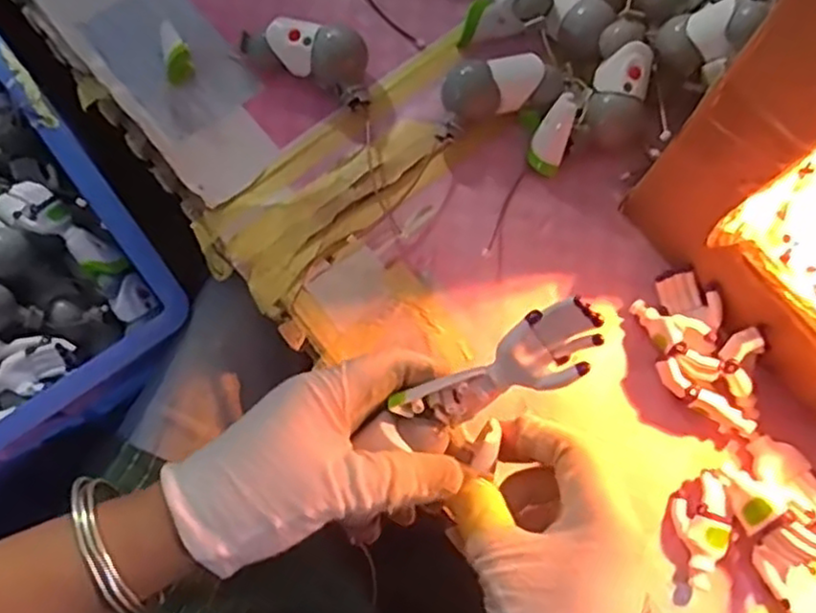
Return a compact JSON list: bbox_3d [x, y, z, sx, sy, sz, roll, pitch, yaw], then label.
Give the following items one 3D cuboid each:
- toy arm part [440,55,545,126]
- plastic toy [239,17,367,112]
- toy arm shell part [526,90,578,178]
[{"bbox_3d":[0.051,-0.131,0.429,0.056,0.034,0.030,-12,75,-5],"label":"toy arm part"},{"bbox_3d":[-0.058,-0.156,0.435,0.085,0.034,0.035,28,75,6],"label":"plastic toy"},{"bbox_3d":[0.087,-0.102,0.422,0.021,0.050,0.012,23,39,5],"label":"toy arm shell part"}]

